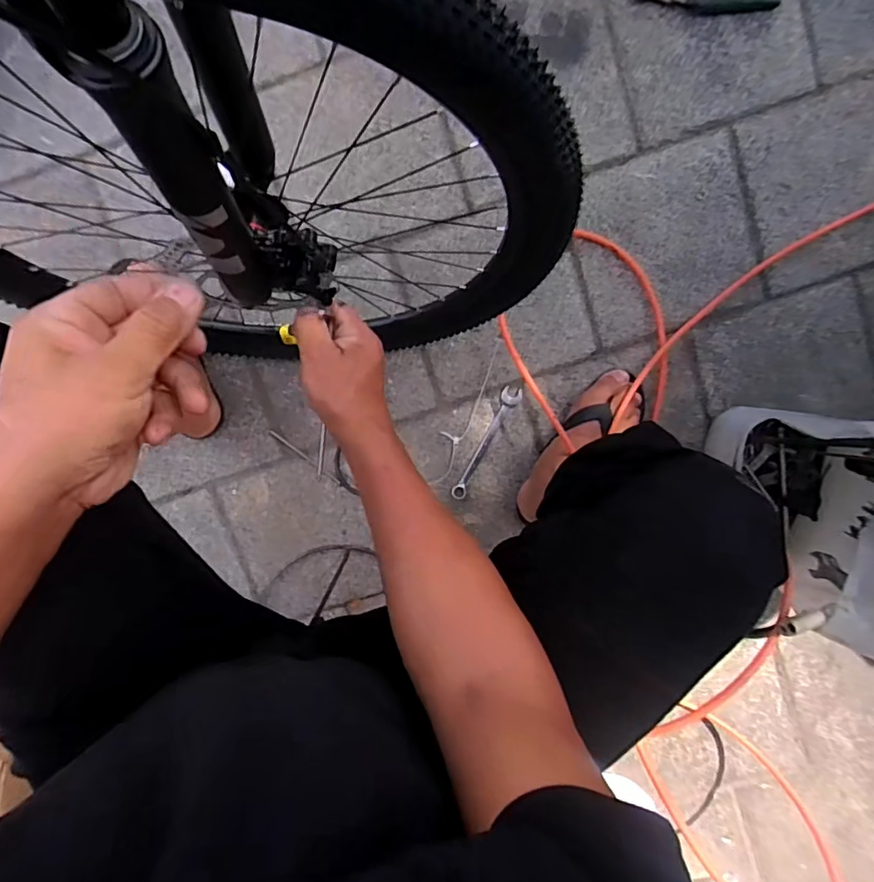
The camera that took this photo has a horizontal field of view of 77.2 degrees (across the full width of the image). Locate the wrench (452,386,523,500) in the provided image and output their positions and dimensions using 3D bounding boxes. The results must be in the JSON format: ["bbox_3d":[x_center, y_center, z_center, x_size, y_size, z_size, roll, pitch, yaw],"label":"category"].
[{"bbox_3d":[0.076,0.006,0.840,0.031,0.006,0.193,26,97,-3],"label":"wrench"}]

